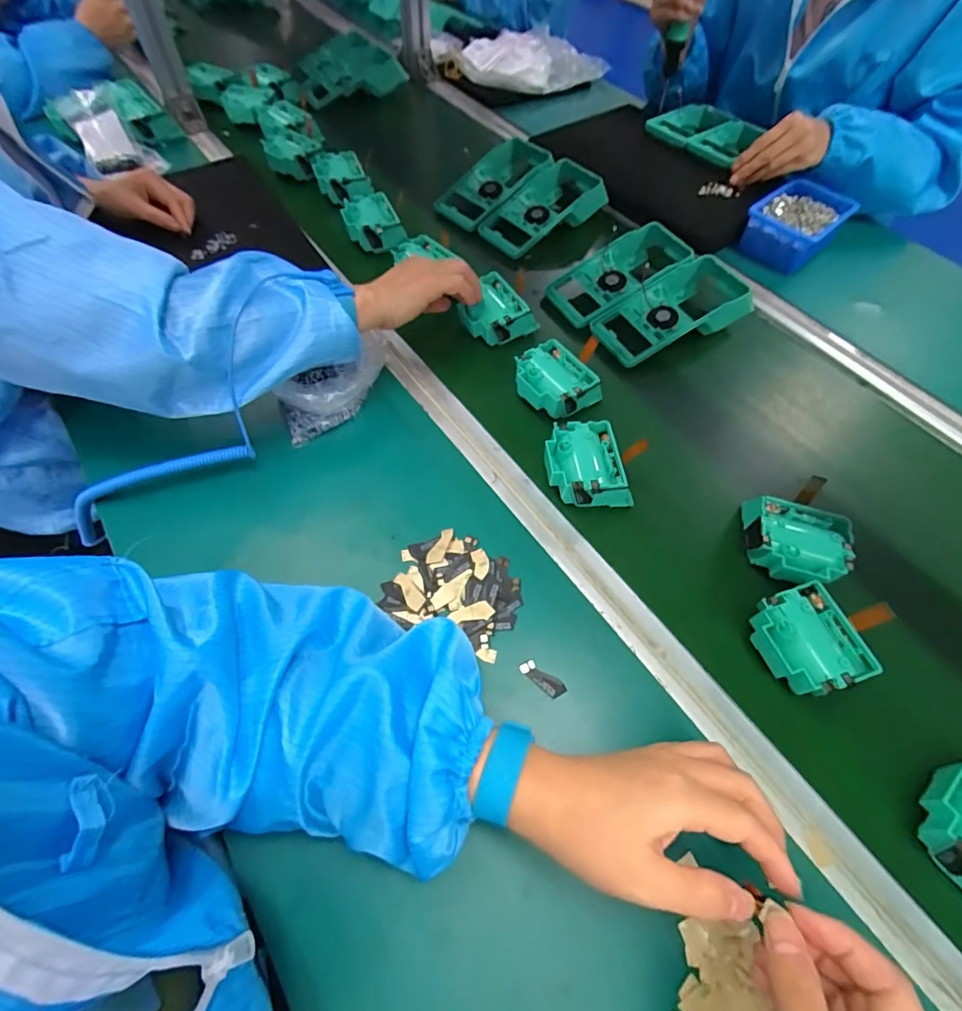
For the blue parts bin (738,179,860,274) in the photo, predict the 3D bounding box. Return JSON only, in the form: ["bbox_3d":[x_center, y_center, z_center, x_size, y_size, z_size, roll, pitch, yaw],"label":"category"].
[{"bbox_3d":[0.446,-0.397,0.700,0.102,0.058,0.159,36,67,19],"label":"blue parts bin"}]

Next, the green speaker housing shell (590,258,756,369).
[{"bbox_3d":[0.228,-0.232,0.583,0.195,0.044,0.088,-24,63,-13],"label":"green speaker housing shell"}]

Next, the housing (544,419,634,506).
[{"bbox_3d":[0.100,-0.038,0.460,0.079,0.035,0.078,-1,59,-2],"label":"housing"}]

